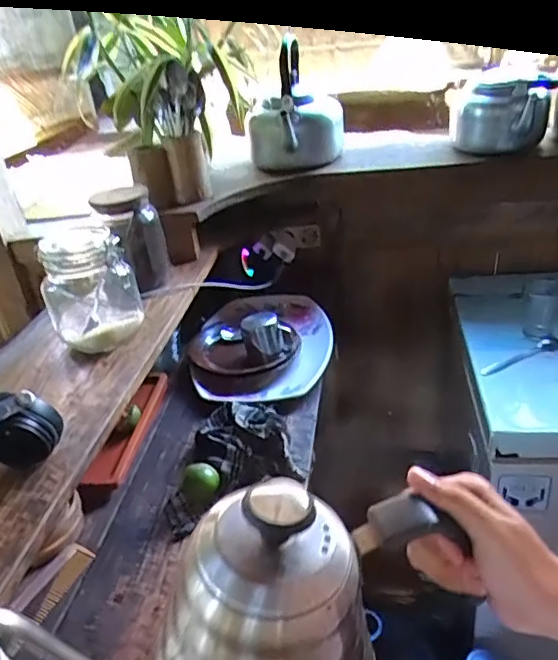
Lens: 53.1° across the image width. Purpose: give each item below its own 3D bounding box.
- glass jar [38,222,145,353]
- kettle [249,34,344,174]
[{"bbox_3d":[-0.258,-0.065,0.771,0.098,0.161,0.098,-5,31,3],"label":"glass jar"},{"bbox_3d":[0.030,-0.437,1.118,0.181,0.244,0.171,-5,31,2],"label":"kettle"}]

